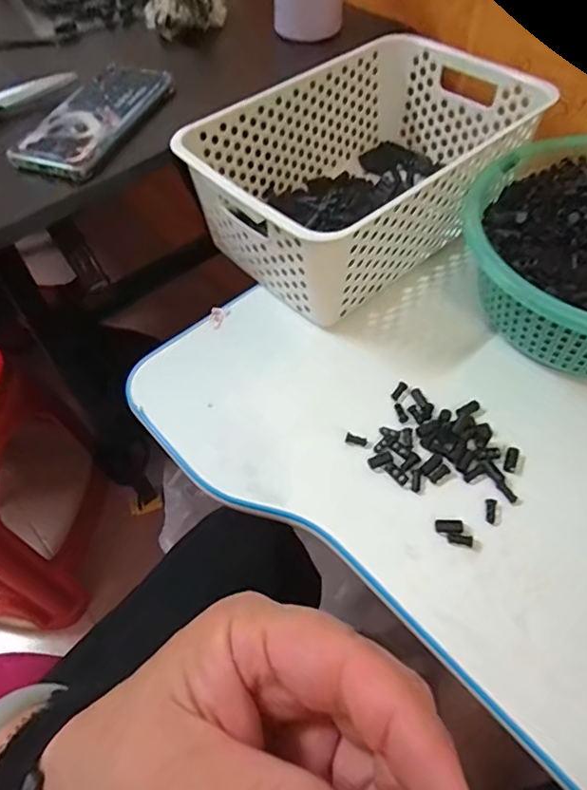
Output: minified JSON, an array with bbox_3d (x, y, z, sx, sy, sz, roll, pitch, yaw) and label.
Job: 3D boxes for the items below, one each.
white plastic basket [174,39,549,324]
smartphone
[{"bbox_3d":[0.068,-0.219,0.516,0.305,0.106,0.199,-39,63,-22],"label":"white plastic basket"},{"bbox_3d":[-0.175,-0.254,0.480,0.076,0.007,0.169,17,58,12],"label":"smartphone"}]

